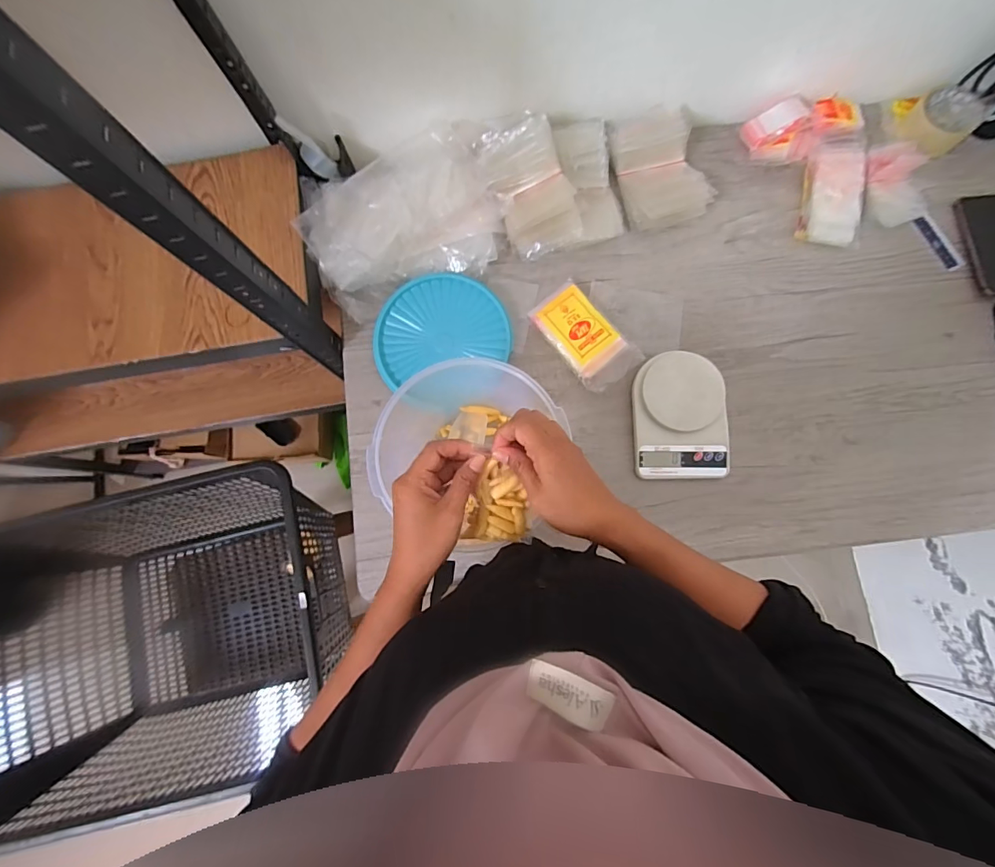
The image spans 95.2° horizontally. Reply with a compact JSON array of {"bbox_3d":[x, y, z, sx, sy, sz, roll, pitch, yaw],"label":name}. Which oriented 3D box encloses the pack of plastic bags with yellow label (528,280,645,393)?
[{"bbox_3d":[0.131,-0.147,0.690,0.090,0.026,0.162,-40,81,-4],"label":"pack of plastic bags with yellow label"}]

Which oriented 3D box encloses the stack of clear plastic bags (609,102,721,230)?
[{"bbox_3d":[0.250,-0.412,0.698,0.118,0.069,0.167,-14,80,0],"label":"stack of clear plastic bags"}]

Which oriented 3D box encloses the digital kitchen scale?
[{"bbox_3d":[0.265,-0.026,0.656,0.133,0.040,0.180,-2,81,2],"label":"digital kitchen scale"}]

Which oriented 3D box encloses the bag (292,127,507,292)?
[{"bbox_3d":[-0.142,-0.326,0.693,0.287,0.093,0.203,-22,80,-1],"label":"bag"}]

